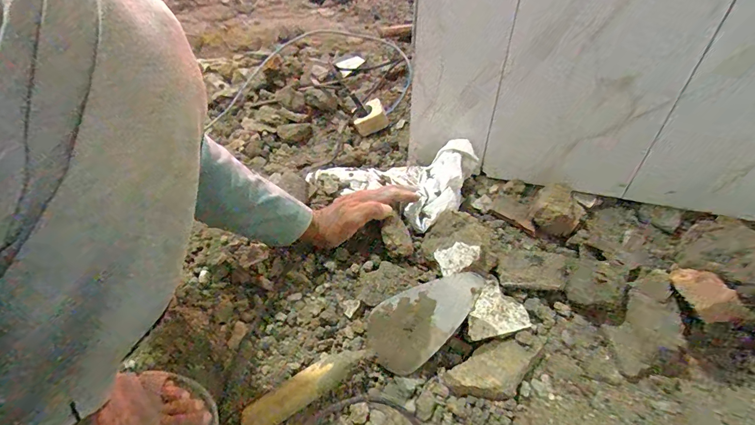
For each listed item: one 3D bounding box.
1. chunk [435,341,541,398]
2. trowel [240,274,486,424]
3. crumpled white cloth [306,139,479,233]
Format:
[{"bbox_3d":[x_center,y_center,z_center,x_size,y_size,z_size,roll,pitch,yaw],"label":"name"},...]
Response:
[{"bbox_3d":[0.144,0.191,0.463,0.132,0.021,0.057,-21,47,-20],"label":"chunk"},{"bbox_3d":[-0.014,0.162,0.453,0.312,0.049,0.085,-29,54,-7],"label":"trowel"},{"bbox_3d":[0.028,-0.046,0.645,0.292,0.070,0.166,3,47,-1],"label":"crumpled white cloth"}]

